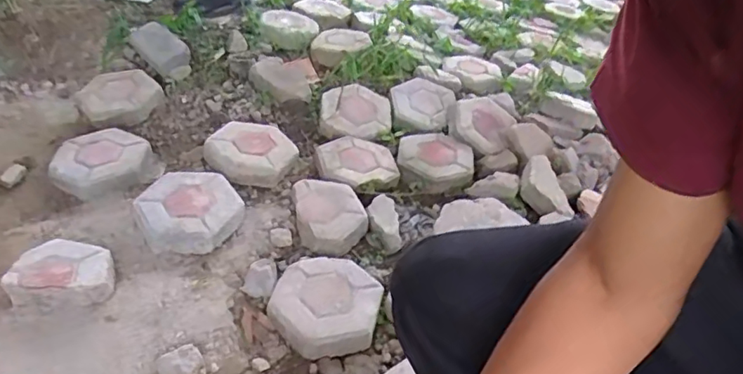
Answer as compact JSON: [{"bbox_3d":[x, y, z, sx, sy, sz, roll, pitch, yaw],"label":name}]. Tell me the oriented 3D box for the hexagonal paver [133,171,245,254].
[{"bbox_3d":[-0.382,0.050,1.160,0.214,0.070,0.208,-5,38,-17],"label":"hexagonal paver"}]

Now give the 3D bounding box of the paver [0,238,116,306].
[{"bbox_3d":[-0.565,0.155,1.008,0.180,0.060,0.135,-2,38,-13],"label":"paver"}]

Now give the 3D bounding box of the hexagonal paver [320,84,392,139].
[{"bbox_3d":[-0.044,-0.208,1.548,0.199,0.044,0.212,9,51,-17],"label":"hexagonal paver"}]

